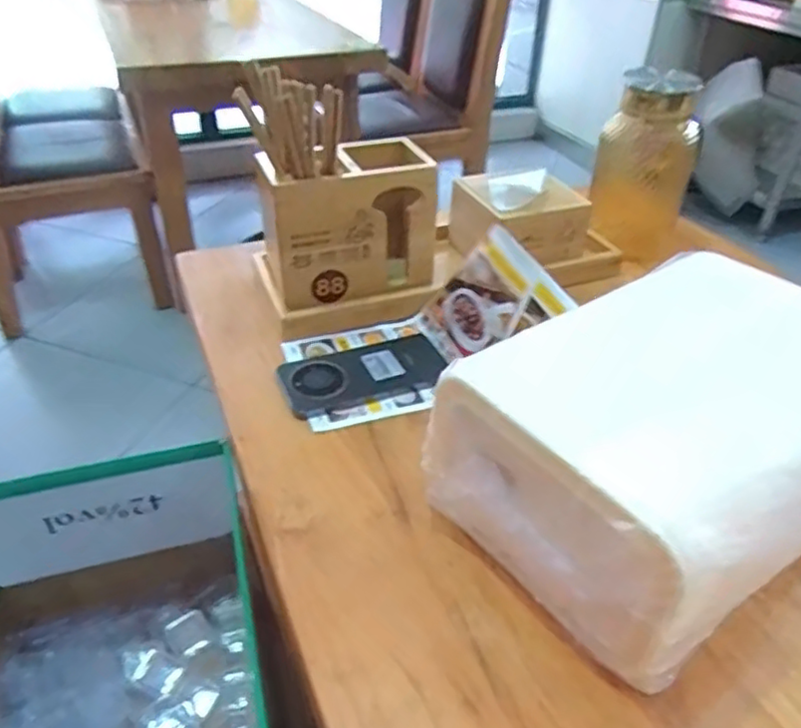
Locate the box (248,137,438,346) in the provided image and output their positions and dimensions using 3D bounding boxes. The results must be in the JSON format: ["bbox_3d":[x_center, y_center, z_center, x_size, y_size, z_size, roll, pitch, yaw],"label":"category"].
[{"bbox_3d":[-0.056,-0.133,0.681,0.180,0.152,0.117,-13,40,-17],"label":"box"}]

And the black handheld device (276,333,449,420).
[{"bbox_3d":[-0.033,0.003,0.622,0.162,0.011,0.085,-14,41,-19],"label":"black handheld device"}]

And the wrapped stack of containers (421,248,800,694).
[{"bbox_3d":[0.202,0.053,0.471,0.299,0.136,0.197,-22,43,-27],"label":"wrapped stack of containers"}]

